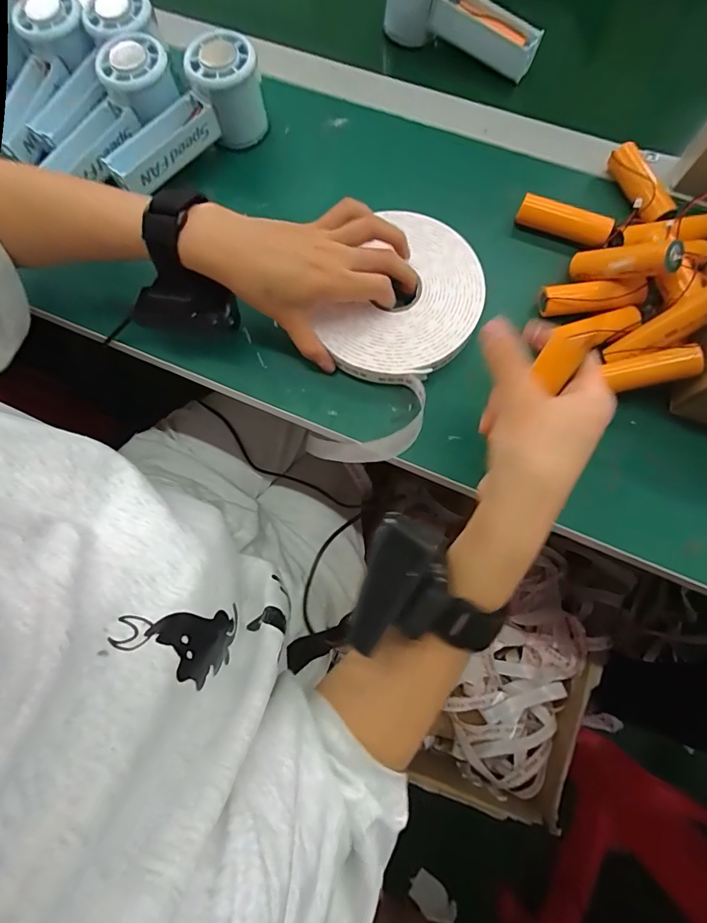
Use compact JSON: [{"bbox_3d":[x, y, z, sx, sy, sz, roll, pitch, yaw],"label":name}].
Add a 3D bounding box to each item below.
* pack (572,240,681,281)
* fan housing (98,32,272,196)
[{"bbox_3d":[0.190,-0.142,0.311,0.021,0.073,0.020,-46,124,-9],"label":"pack"},{"bbox_3d":[-0.142,-0.281,0.361,0.142,0.061,0.046,-41,78,-8],"label":"fan housing"}]

